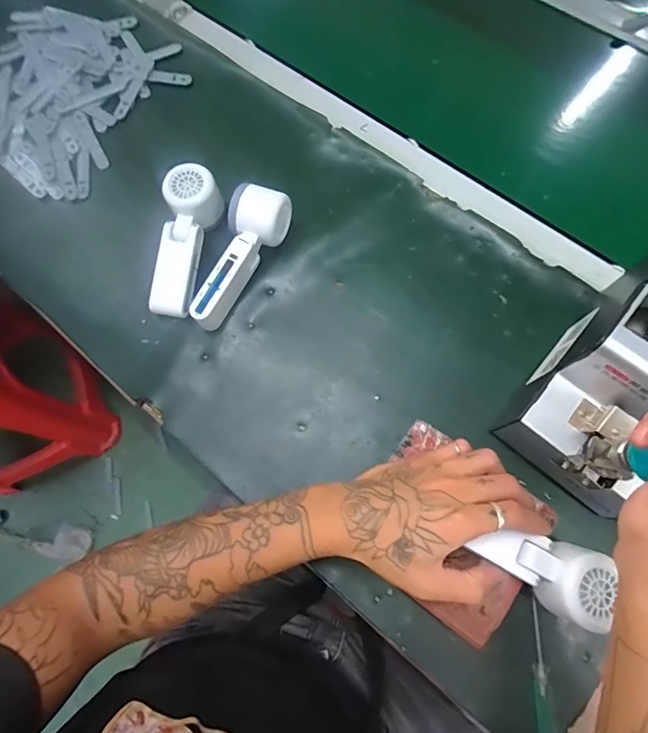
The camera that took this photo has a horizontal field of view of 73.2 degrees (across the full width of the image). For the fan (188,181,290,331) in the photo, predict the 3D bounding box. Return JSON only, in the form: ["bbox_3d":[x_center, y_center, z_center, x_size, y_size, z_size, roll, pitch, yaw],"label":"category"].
[{"bbox_3d":[-0.094,-0.115,0.461,0.050,0.055,0.157,26,76,9],"label":"fan"}]

